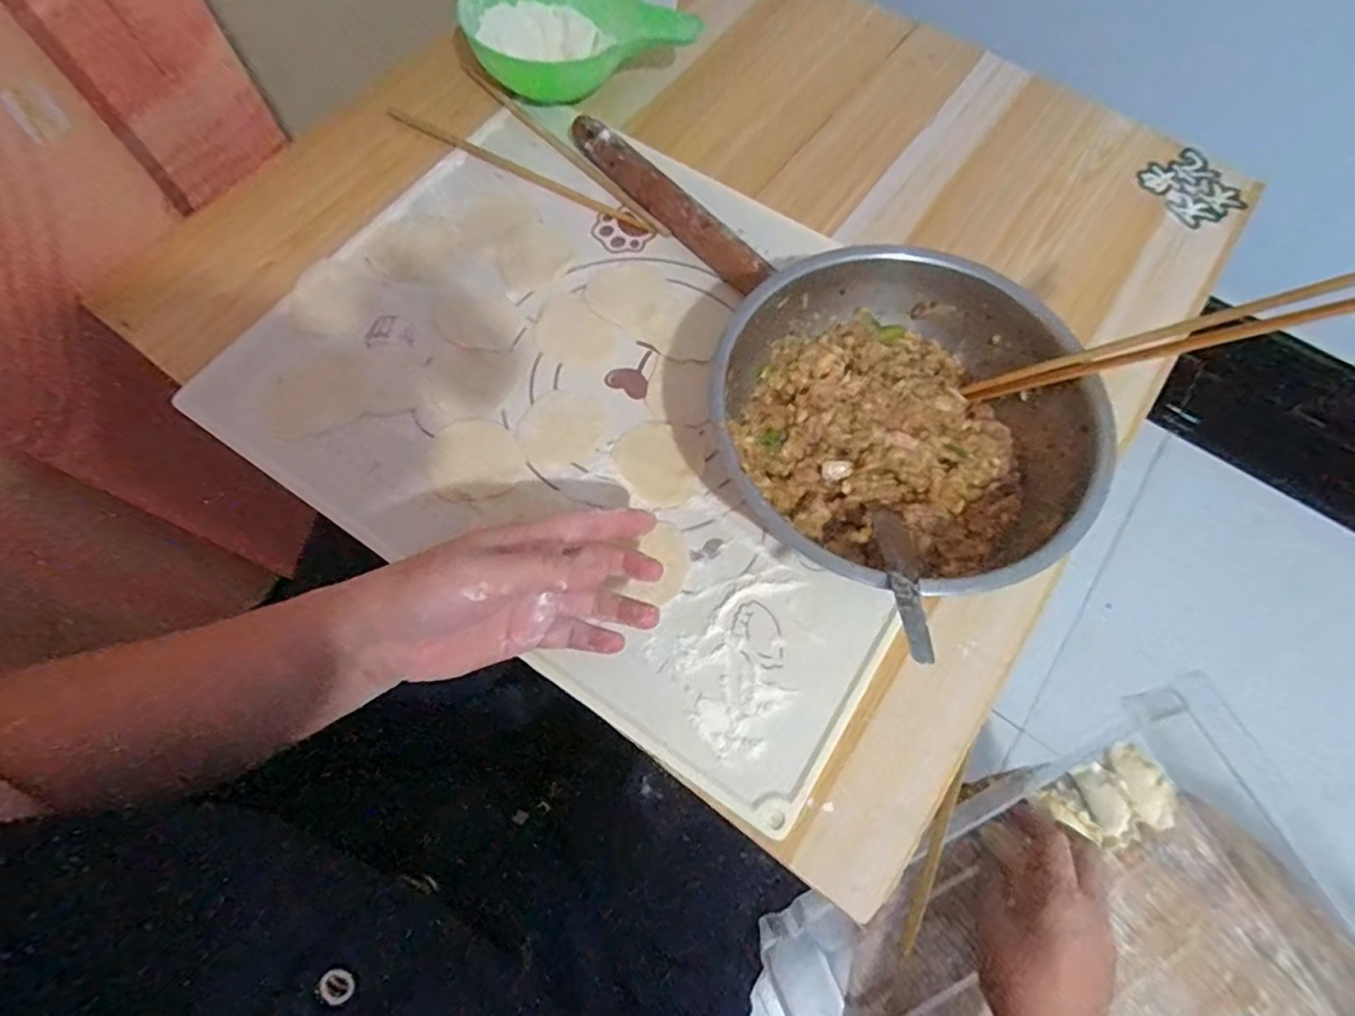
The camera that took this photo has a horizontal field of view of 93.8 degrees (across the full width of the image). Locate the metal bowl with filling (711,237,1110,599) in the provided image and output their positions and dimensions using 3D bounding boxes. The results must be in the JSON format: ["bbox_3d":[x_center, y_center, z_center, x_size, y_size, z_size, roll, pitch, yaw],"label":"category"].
[{"bbox_3d":[0.137,-0.049,0.409,0.218,0.086,0.221,1,69,-2],"label":"metal bowl with filling"}]

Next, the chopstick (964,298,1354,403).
[{"bbox_3d":[0.271,-0.087,0.343,0.011,0.227,0.010,34,66,-29],"label":"chopstick"}]

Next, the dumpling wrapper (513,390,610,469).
[{"bbox_3d":[-0.083,-0.057,0.448,0.063,0.004,0.057,-41,75,-16],"label":"dumpling wrapper"}]

